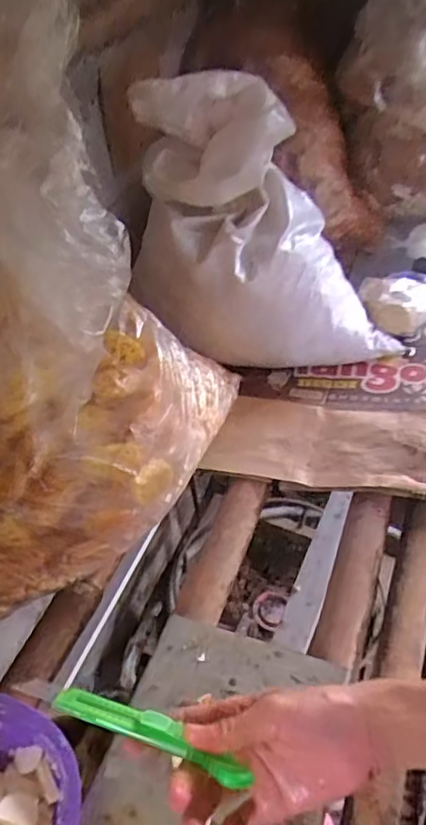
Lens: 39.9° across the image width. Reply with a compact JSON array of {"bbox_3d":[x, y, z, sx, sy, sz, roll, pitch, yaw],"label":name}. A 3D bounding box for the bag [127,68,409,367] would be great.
[{"bbox_3d":[0.076,-0.276,0.904,0.386,0.378,0.210,-7,44,-1],"label":"bag"}]

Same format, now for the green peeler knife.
[{"bbox_3d":[-0.058,0.210,0.400,0.166,0.015,0.023,13,47,19],"label":"green peeler knife"}]

